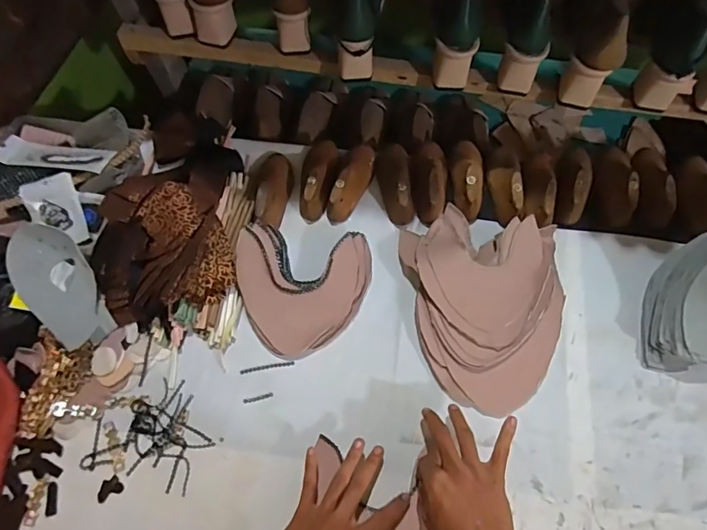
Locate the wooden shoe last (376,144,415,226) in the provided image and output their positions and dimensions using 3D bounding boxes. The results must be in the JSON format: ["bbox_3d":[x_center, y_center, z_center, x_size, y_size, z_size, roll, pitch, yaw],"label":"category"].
[{"bbox_3d":[0.062,-0.128,0.711,0.051,0.049,0.138,-6,66,-2],"label":"wooden shoe last"}]

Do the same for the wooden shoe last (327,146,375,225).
[{"bbox_3d":[-0.005,-0.132,0.710,0.049,0.056,0.137,18,67,9],"label":"wooden shoe last"}]

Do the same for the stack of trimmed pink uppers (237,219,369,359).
[{"bbox_3d":[-0.069,0.030,0.637,0.173,0.060,0.176,6,66,4],"label":"stack of trimmed pink uppers"}]

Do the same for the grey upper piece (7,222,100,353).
[{"bbox_3d":[-0.377,0.023,0.609,0.082,0.016,0.164,-33,90,-22],"label":"grey upper piece"}]

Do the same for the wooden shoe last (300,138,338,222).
[{"bbox_3d":[-0.053,-0.138,0.716,0.051,0.058,0.135,5,66,3],"label":"wooden shoe last"}]

